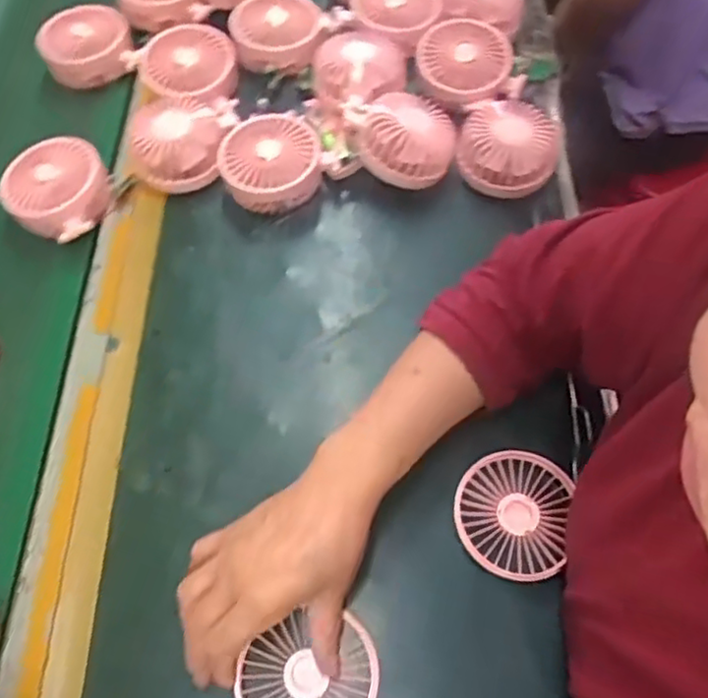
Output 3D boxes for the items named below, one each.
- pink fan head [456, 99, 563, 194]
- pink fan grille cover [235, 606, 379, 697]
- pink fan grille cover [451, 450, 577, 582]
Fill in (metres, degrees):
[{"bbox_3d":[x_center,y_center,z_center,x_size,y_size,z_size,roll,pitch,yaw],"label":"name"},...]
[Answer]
[{"bbox_3d":[0.140,-0.183,0.593,0.085,0.041,0.081,18,64,12],"label":"pink fan head"},{"bbox_3d":[-0.028,0.211,0.415,0.082,0.016,0.078,5,62,6],"label":"pink fan grille cover"},{"bbox_3d":[0.111,0.115,0.465,0.078,0.009,0.087,12,63,9],"label":"pink fan grille cover"}]

